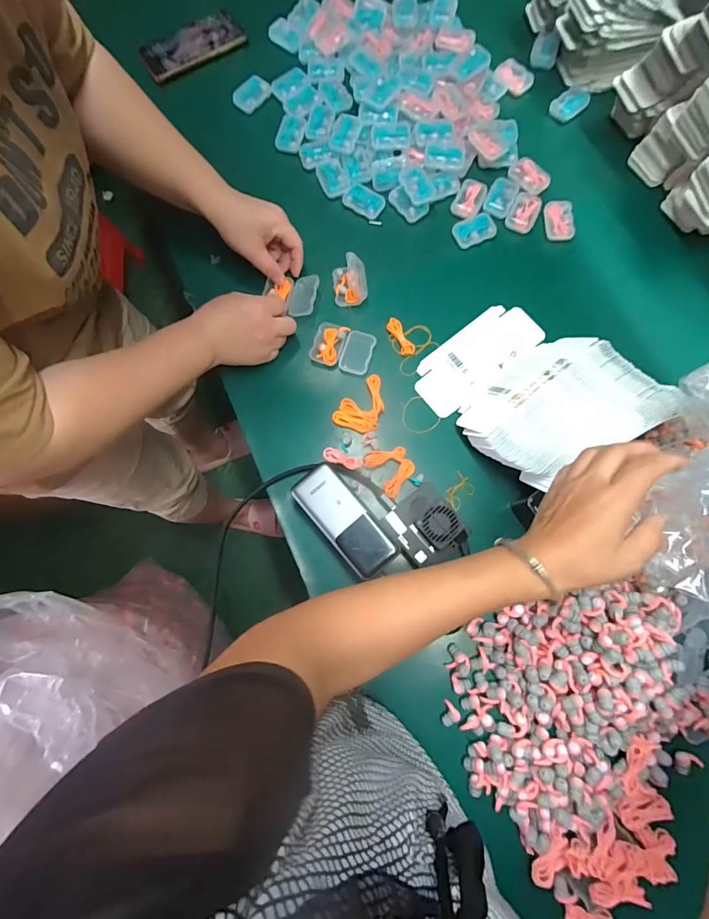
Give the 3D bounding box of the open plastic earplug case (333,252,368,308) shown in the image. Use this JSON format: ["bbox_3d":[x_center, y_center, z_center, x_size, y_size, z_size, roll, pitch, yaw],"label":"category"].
[{"bbox_3d":[-0.005,-0.235,0.545,0.044,0.040,0.052,-6,77,-1],"label":"open plastic earplug case"}]

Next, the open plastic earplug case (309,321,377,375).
[{"bbox_3d":[-0.015,-0.144,0.539,0.076,0.008,0.055,15,77,3],"label":"open plastic earplug case"}]

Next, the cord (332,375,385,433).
[{"bbox_3d":[0.012,-0.072,0.521,0.053,0.013,0.075,23,78,5],"label":"cord"}]

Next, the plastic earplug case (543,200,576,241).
[{"bbox_3d":[0.287,-0.334,0.579,0.040,0.009,0.057,-1,77,0],"label":"plastic earplug case"}]

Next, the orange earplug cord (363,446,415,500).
[{"bbox_3d":[0.045,0.010,0.500,0.049,0.009,0.062,-33,79,-7],"label":"orange earplug cord"}]

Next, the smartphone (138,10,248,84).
[{"bbox_3d":[-0.255,-0.651,0.652,0.163,0.011,0.078,-35,79,-8],"label":"smartphone"}]

